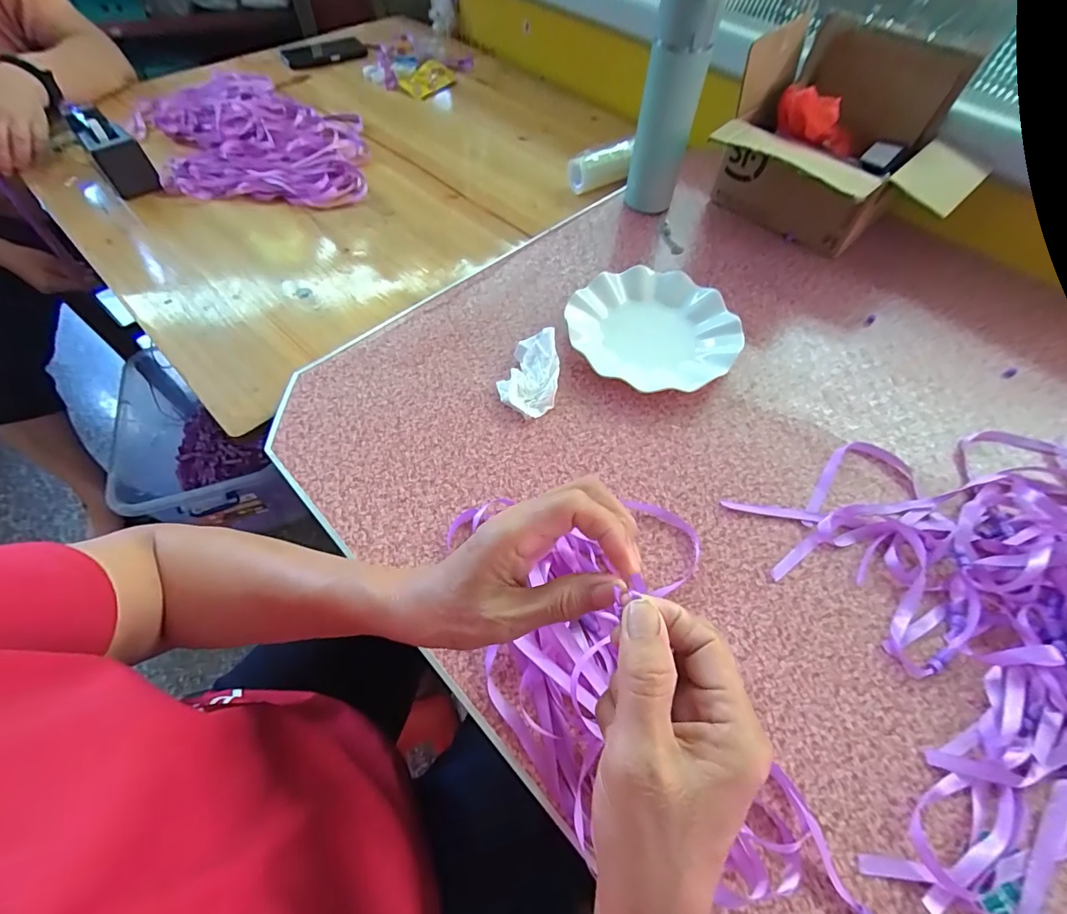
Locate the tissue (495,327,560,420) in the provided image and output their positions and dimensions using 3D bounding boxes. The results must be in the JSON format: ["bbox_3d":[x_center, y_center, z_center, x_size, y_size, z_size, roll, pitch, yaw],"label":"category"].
[{"bbox_3d":[-0.004,-0.089,0.486,0.058,0.030,0.095,6,59,3],"label":"tissue"}]

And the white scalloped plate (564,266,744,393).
[{"bbox_3d":[0.134,-0.145,0.525,0.185,0.026,0.168,9,59,5],"label":"white scalloped plate"}]

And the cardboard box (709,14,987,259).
[{"bbox_3d":[0.374,-0.365,0.572,0.270,0.187,0.211,36,65,19],"label":"cardboard box"}]

